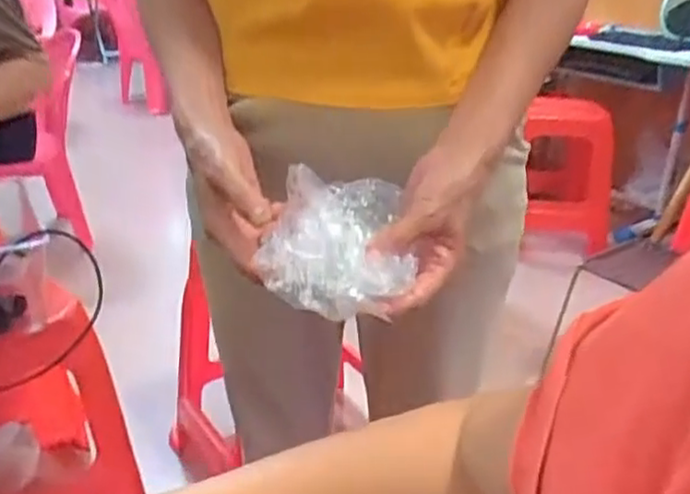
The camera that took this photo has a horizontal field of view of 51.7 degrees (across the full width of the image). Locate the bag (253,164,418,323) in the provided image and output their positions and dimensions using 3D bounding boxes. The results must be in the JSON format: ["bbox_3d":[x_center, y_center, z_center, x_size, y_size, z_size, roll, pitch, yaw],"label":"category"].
[{"bbox_3d":[-0.006,-0.002,0.476,0.099,0.064,0.089,-1,25,-5],"label":"bag"}]

